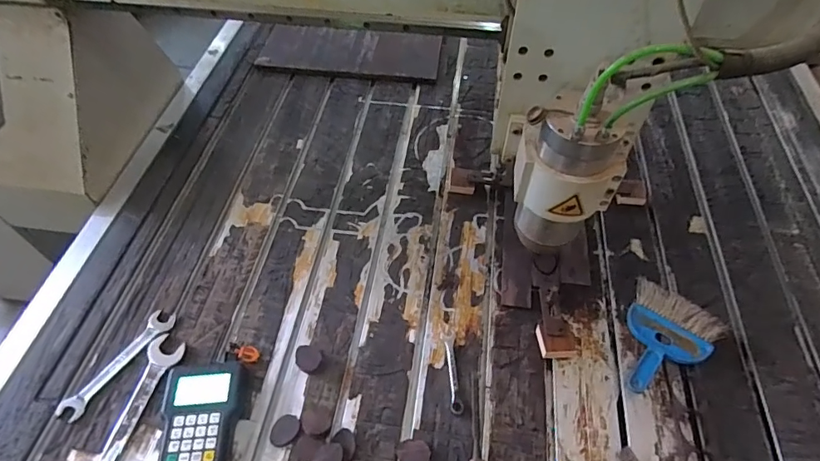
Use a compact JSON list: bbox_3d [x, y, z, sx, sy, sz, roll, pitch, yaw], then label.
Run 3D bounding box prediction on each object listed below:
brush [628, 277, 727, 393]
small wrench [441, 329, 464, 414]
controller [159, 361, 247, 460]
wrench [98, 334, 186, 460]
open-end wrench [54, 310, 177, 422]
[{"bbox_3d":[0.384,0.171,0.720,0.129,0.033,0.170,33,61,22],"label":"brush"},{"bbox_3d":[0.063,0.209,0.705,0.021,0.004,0.128,-3,54,-2],"label":"small wrench"},{"bbox_3d":[-0.292,0.274,0.645,0.109,0.037,0.188,0,54,0],"label":"controller"},{"bbox_3d":[-0.398,0.271,0.664,0.049,0.012,0.250,9,54,8],"label":"wrench"},{"bbox_3d":[-0.442,0.201,0.717,0.041,0.010,0.189,26,58,18],"label":"open-end wrench"}]

